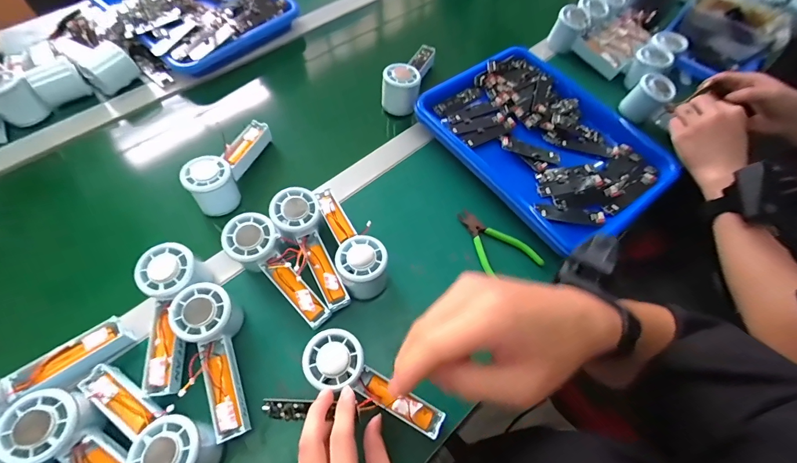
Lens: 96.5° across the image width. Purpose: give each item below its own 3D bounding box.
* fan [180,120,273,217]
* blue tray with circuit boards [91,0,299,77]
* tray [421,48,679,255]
[{"bbox_3d":[-0.226,-0.097,0.483,0.048,0.063,0.147,15,62,6],"label":"fan"},{"bbox_3d":[-0.382,-0.412,0.637,0.315,0.055,0.260,40,67,18],"label":"blue tray with circuit boards"},{"bbox_3d":[0.212,-0.135,0.517,0.251,0.038,0.315,-34,68,-19],"label":"tray"}]

